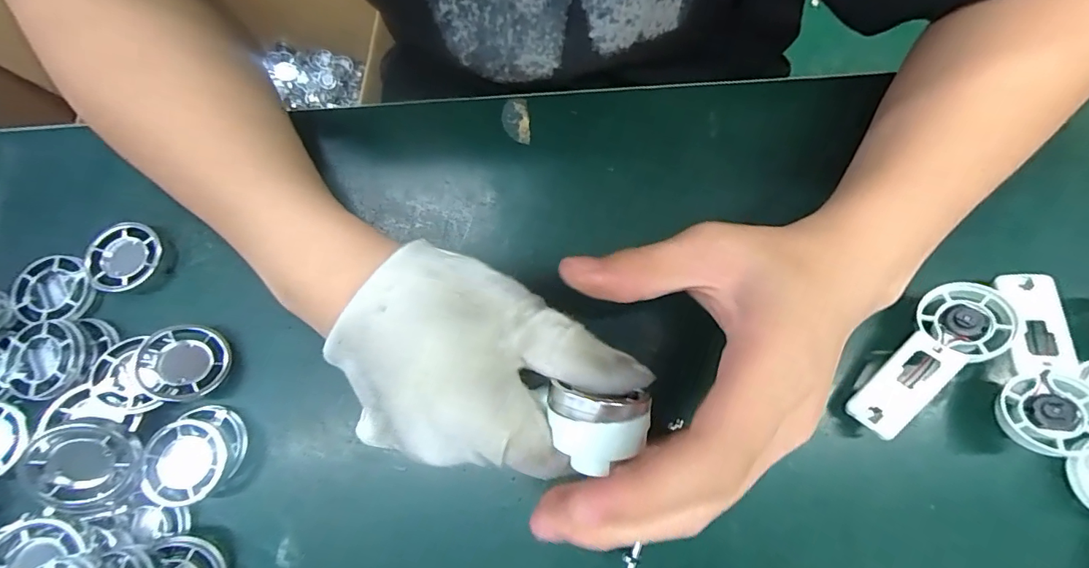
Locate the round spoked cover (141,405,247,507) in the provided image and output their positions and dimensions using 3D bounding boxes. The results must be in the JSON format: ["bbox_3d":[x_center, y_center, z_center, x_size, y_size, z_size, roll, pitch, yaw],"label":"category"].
[{"bbox_3d":[-0.168,0.082,0.229,0.036,0.021,0.042,-6,78,-2],"label":"round spoked cover"}]

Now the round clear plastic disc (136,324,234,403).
[{"bbox_3d":[-0.181,0.040,0.238,0.039,0.008,0.038,7,70,-19],"label":"round clear plastic disc"}]

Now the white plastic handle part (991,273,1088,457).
[{"bbox_3d":[0.257,0.039,0.243,0.036,0.014,0.091,0,70,29],"label":"white plastic handle part"}]

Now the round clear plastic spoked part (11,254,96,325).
[{"bbox_3d":[-0.262,0.003,0.252,0.038,0.007,0.036,0,76,0],"label":"round clear plastic spoked part"}]

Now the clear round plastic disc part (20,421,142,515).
[{"bbox_3d":[-0.206,0.083,0.210,0.038,0.008,0.041,-6,103,-27],"label":"clear round plastic disc part"}]

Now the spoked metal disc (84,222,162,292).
[{"bbox_3d":[-0.228,-0.014,0.258,0.039,0.012,0.039,0,78,-1],"label":"spoked metal disc"}]

